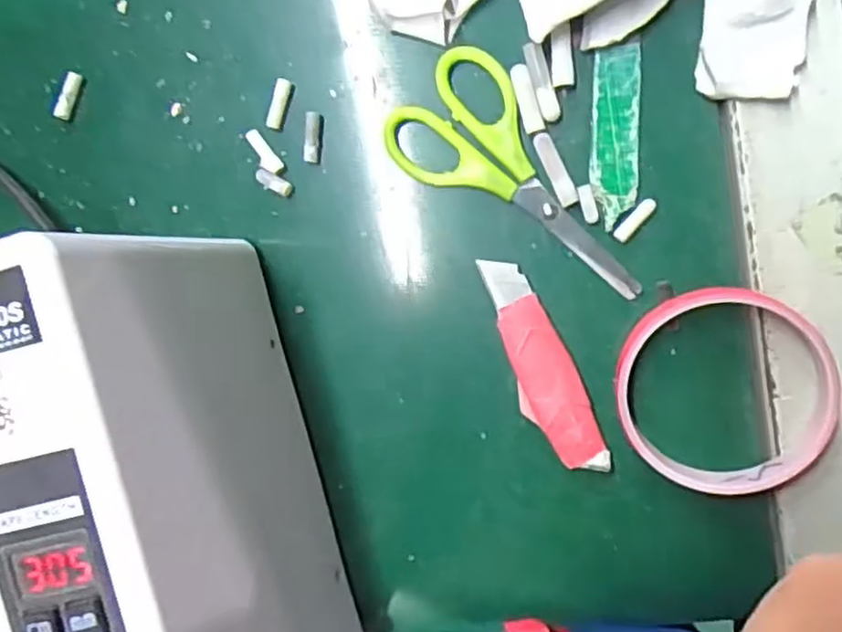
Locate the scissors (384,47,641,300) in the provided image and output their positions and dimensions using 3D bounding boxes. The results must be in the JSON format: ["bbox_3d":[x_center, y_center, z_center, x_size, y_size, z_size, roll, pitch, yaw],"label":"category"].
[{"bbox_3d":[0.046,-0.056,0.314,0.129,0.005,0.058,45,99,3],"label":"scissors"}]

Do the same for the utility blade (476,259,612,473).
[{"bbox_3d":[0.053,0.022,0.315,0.027,0.011,0.099,-21,91,9],"label":"utility blade"}]

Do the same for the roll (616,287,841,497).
[{"bbox_3d":[0.127,0.032,0.301,0.084,0.020,0.088,1,94,8],"label":"roll"}]

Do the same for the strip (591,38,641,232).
[{"bbox_3d":[0.083,-0.077,0.307,0.020,0.004,0.074,2,94,8],"label":"strip"}]

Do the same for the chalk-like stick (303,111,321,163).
[{"bbox_3d":[-0.050,-0.081,0.328,0.007,0.005,0.023,3,94,8],"label":"chalk-like stick"}]

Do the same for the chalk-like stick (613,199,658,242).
[{"bbox_3d":[0.092,-0.041,0.309,0.007,0.004,0.022,41,98,4],"label":"chalk-like stick"}]

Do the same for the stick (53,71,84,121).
[{"bbox_3d":[-0.169,-0.105,0.344,0.006,0.007,0.023,23,97,6],"label":"stick"}]

